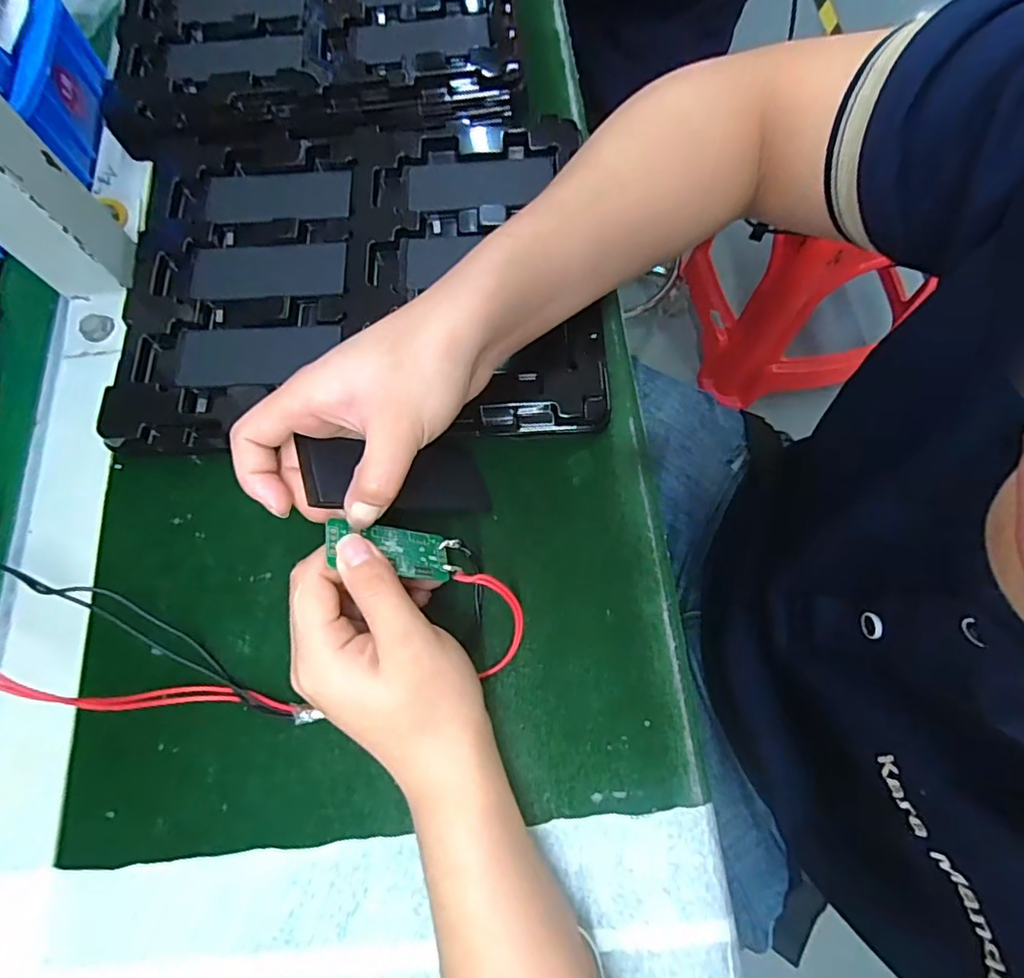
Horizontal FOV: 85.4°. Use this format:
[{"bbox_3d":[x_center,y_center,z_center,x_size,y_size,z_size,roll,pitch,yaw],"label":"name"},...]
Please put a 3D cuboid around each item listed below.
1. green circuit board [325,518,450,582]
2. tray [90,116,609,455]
[{"bbox_3d":[-0.053,0.026,0.242,0.055,0.004,0.023,13,49,-30],"label":"green circuit board"},{"bbox_3d":[-0.087,-0.133,0.333,0.270,0.017,0.217,-3,72,1],"label":"tray"}]

